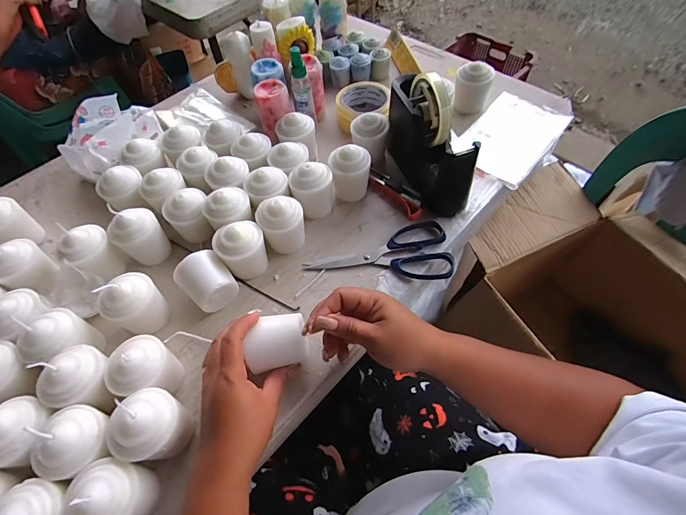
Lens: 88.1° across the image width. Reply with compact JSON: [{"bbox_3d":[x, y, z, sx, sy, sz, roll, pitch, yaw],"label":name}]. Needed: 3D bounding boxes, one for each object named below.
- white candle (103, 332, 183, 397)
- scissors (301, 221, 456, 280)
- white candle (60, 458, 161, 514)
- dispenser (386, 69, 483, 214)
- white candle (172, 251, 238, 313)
[{"bbox_3d":[-0.199,0.110,0.354,0.052,0.063,0.053,-9,58,-2],"label":"white candle"},{"bbox_3d":[0.043,-0.006,0.451,0.182,0.013,0.080,-4,58,0],"label":"scissors"},{"bbox_3d":[-0.191,0.203,0.298,0.060,0.072,0.056,0,58,3],"label":"white candle"},{"bbox_3d":[0.116,-0.162,0.474,0.063,0.129,0.177,-16,58,-7],"label":"dispenser"},{"bbox_3d":[-0.158,0.031,0.416,0.054,0.042,0.067,-39,64,-20],"label":"white candle"}]

